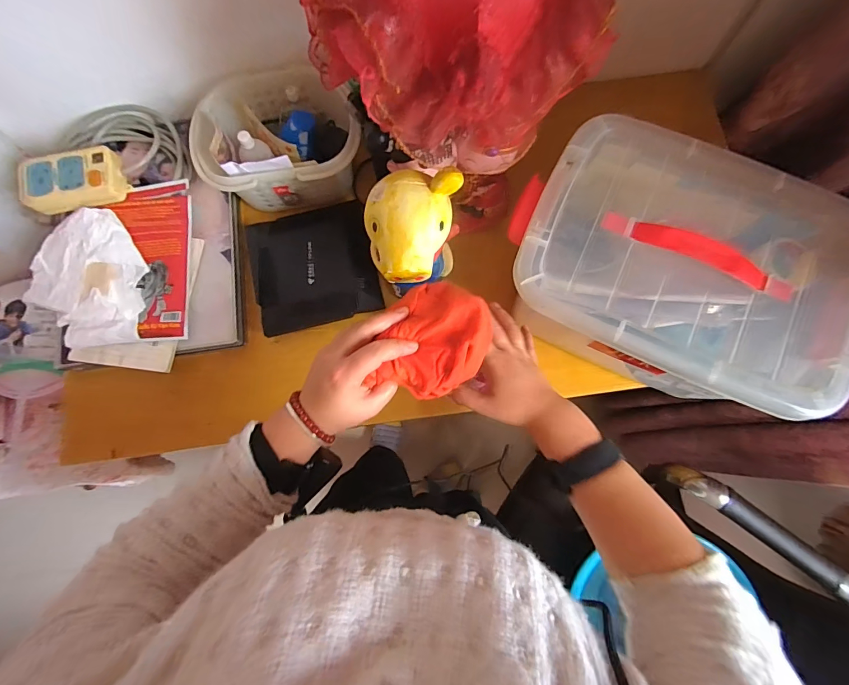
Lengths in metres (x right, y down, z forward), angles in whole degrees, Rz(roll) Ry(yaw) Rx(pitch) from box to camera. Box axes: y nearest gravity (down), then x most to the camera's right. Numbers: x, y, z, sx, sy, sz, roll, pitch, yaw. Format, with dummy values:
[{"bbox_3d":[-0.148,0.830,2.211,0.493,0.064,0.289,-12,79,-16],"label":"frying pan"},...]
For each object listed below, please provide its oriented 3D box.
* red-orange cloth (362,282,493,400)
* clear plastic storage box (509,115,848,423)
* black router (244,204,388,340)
[{"bbox_3d":[0.009,-0.002,0.366,0.093,0.038,0.104,16,79,4],"label":"red-orange cloth"},{"bbox_3d":[0.272,-0.076,0.478,0.347,0.183,0.233,28,80,6],"label":"clear plastic storage box"},{"bbox_3d":[-0.157,-0.106,0.549,0.172,0.033,0.161,-12,79,-2],"label":"black router"}]

